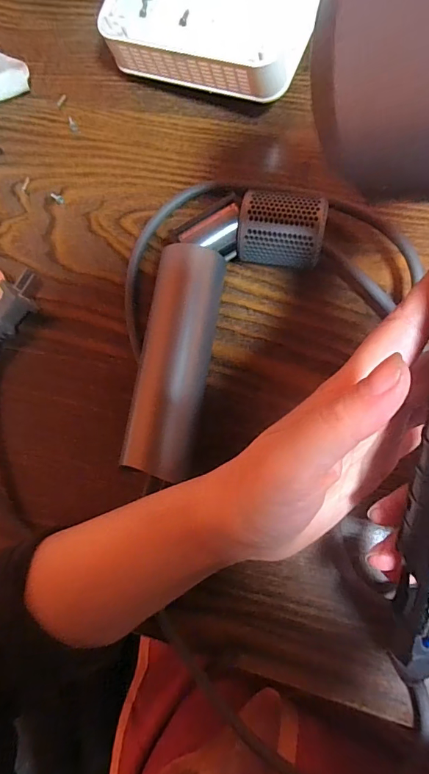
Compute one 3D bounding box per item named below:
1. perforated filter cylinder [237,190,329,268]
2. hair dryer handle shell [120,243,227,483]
[{"bbox_3d":[0.037,-0.083,0.238,0.044,0.040,0.035,10,86,9],"label":"perforated filter cylinder"},{"bbox_3d":[-0.019,-0.015,0.239,0.035,0.041,0.122,8,86,9],"label":"hair dryer handle shell"}]

